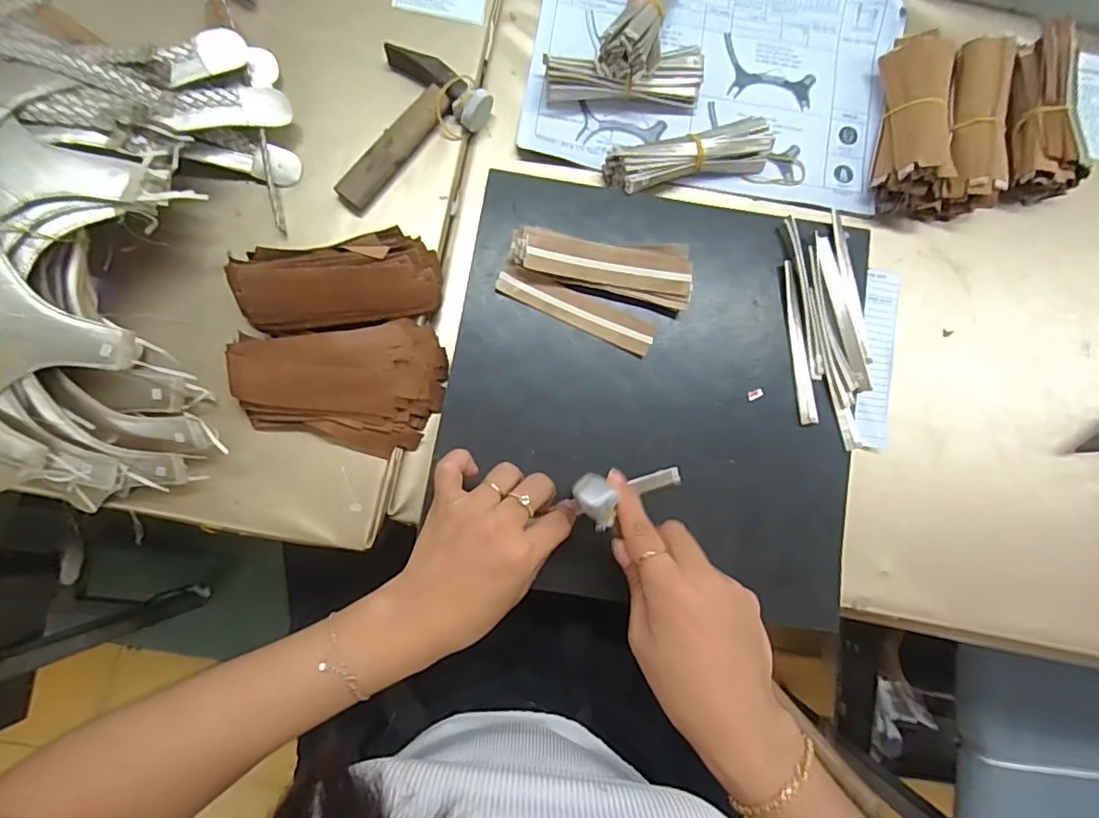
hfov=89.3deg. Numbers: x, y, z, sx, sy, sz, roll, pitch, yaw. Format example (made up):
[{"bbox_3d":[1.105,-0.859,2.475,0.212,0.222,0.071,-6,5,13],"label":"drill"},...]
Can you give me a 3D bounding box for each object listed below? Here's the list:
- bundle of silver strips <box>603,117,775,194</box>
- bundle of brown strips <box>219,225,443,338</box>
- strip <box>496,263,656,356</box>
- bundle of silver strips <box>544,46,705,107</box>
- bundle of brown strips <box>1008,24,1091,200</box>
[{"bbox_3d":[0.110,-0.194,0.436,0.129,0.034,0.034,-12,84,-5],"label":"bundle of silver strips"},{"bbox_3d":[-0.151,-0.091,0.398,0.142,0.047,0.064,-11,88,-7],"label":"bundle of brown strips"},{"bbox_3d":[0.020,-0.076,0.415,0.121,0.005,0.024,24,88,3],"label":"strip"},{"bbox_3d":[0.059,-0.263,0.444,0.123,0.034,0.032,-3,83,-4],"label":"bundle of silver strips"},{"bbox_3d":[0.389,-0.238,0.443,0.056,0.039,0.136,1,87,-6],"label":"bundle of brown strips"}]

